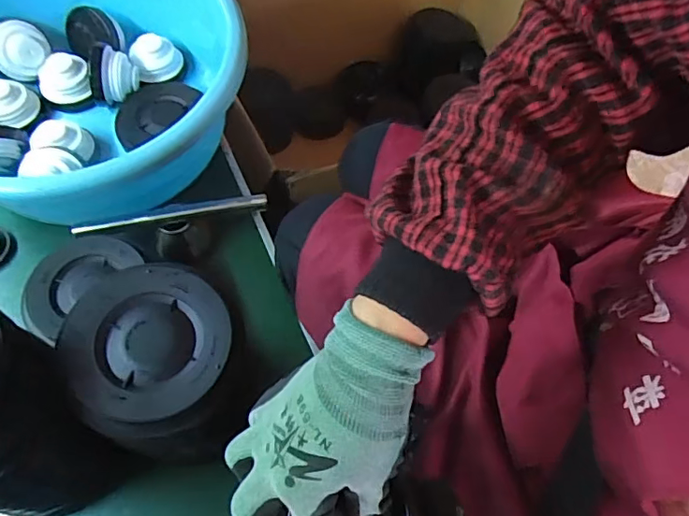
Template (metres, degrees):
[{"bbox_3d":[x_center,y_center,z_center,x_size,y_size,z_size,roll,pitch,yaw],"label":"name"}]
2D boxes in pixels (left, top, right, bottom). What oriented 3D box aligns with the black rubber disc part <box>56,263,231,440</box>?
[{"bbox_3d":[-0.132,0.057,0.349,0.103,0.018,0.111,1,63,-1],"label":"black rubber disc part"}]

